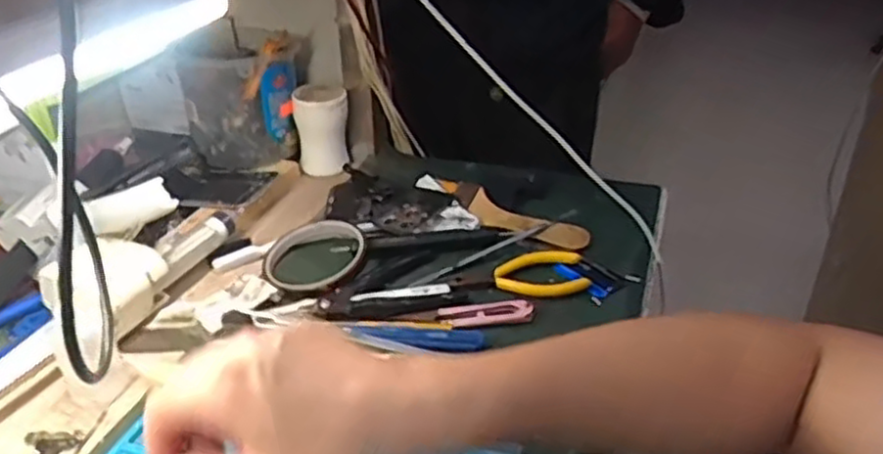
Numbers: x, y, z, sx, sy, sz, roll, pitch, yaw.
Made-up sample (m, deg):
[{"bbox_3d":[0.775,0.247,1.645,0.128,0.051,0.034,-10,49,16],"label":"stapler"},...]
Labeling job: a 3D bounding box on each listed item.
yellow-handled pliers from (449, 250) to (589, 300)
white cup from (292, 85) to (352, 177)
[{"bbox_3d":[0.063,0.038,0.576,0.103,0.010,0.049,-4,32,-5],"label":"yellow-handled pliers"},{"bbox_3d":[-0.121,-0.101,0.746,0.054,0.075,0.048,-7,32,-10],"label":"white cup"}]

